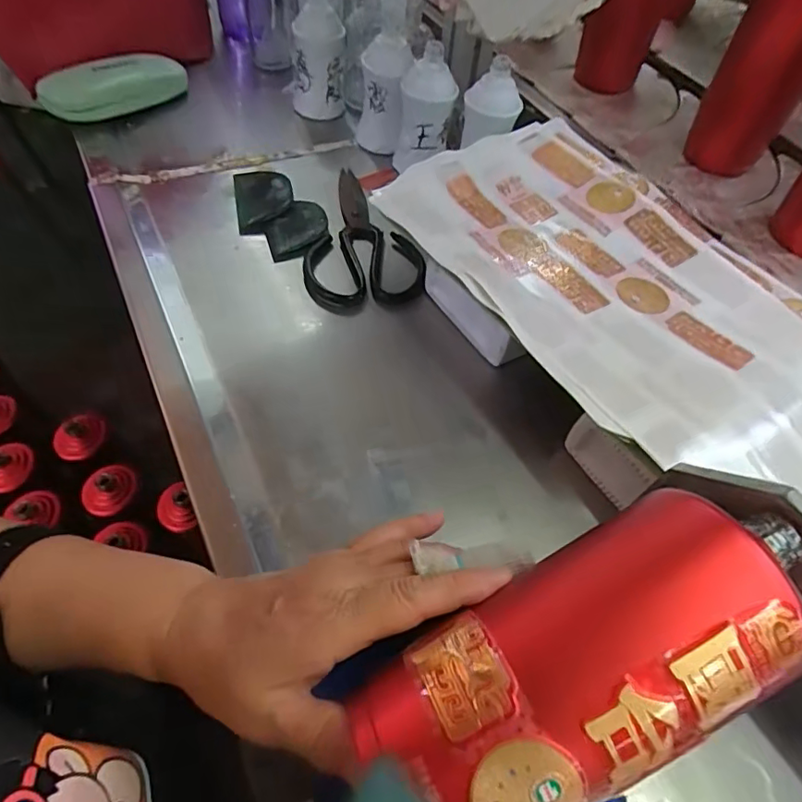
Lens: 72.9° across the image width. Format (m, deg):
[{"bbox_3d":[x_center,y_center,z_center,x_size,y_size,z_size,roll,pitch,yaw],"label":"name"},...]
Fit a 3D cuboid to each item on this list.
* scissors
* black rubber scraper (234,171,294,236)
[{"bbox_3d":[-0.043,-0.154,0.506,0.102,0.014,0.173,-10,57,-10],"label":"scissors"},{"bbox_3d":[-0.134,-0.200,0.533,0.054,0.016,0.093,-9,57,-10],"label":"black rubber scraper"}]

